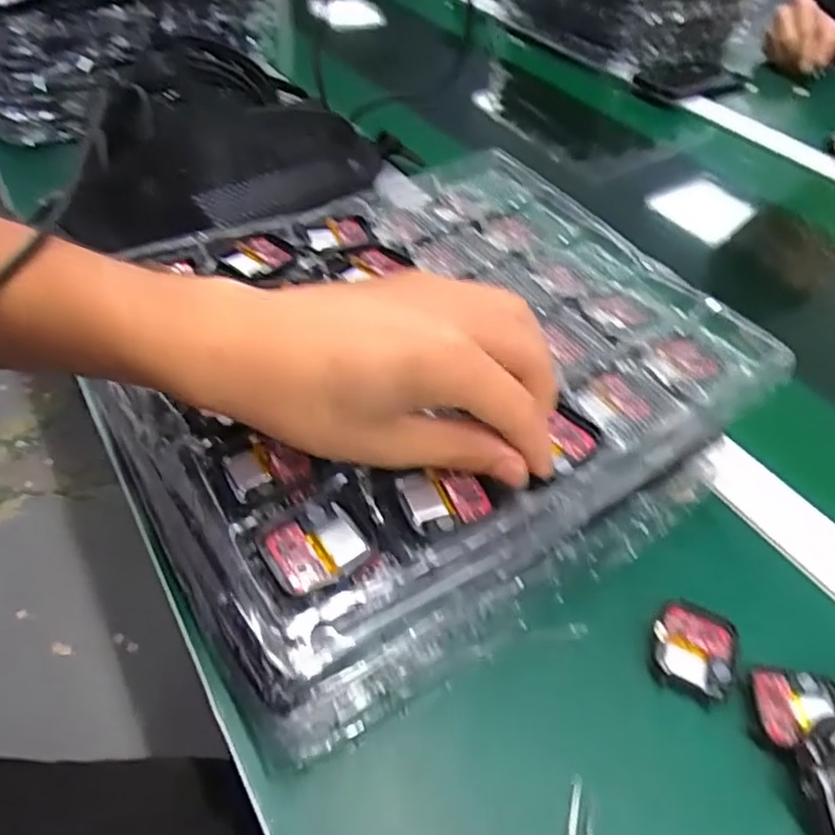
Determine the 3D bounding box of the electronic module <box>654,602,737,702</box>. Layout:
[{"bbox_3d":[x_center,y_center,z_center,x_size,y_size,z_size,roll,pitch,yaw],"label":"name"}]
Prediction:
[{"bbox_3d":[0.134,0.110,0.322,0.037,0.006,0.041,20,48,14],"label":"electronic module"}]

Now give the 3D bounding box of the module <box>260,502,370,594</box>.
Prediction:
[{"bbox_3d":[-0.041,0.053,0.267,0.036,0.006,0.033,-24,53,-24],"label":"module"}]

